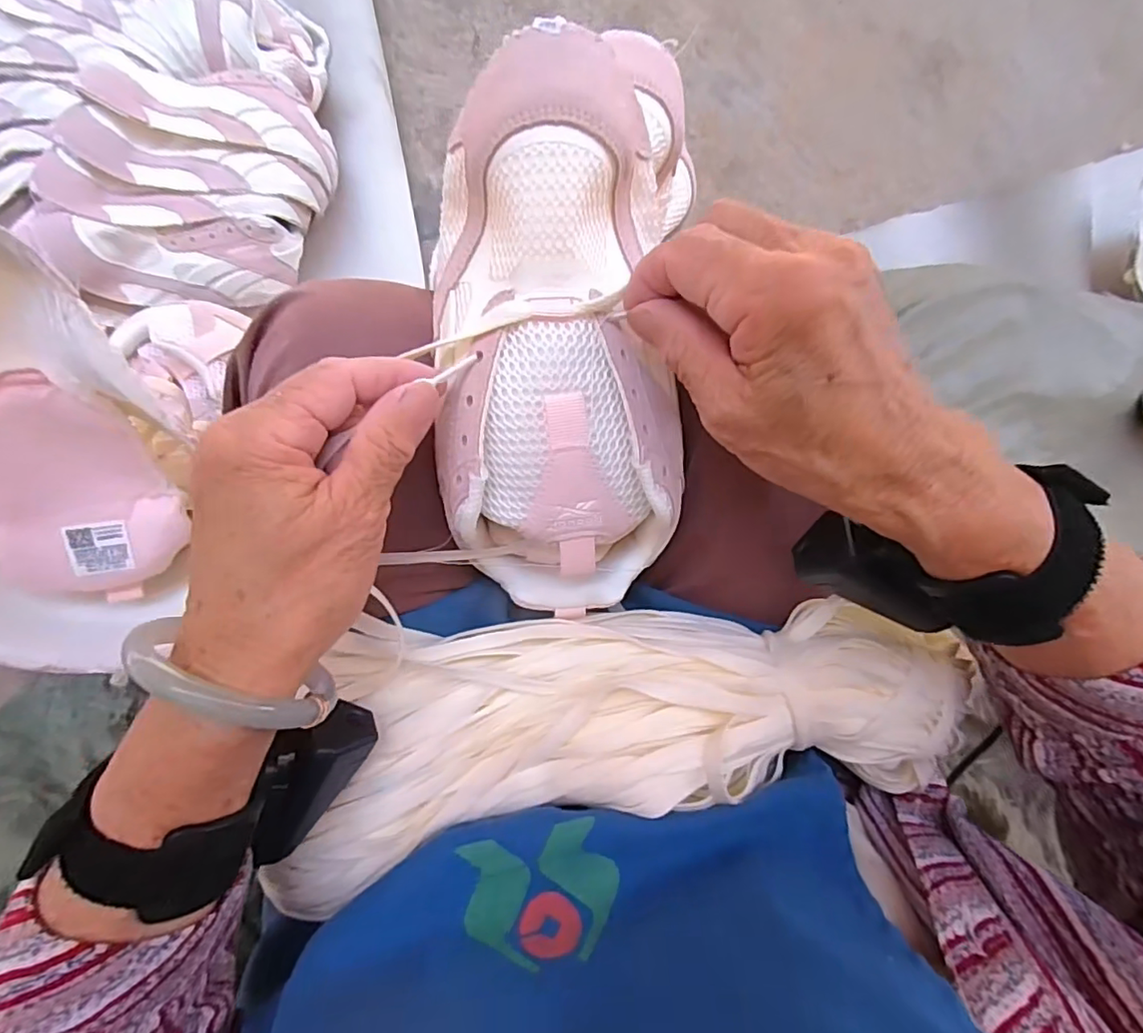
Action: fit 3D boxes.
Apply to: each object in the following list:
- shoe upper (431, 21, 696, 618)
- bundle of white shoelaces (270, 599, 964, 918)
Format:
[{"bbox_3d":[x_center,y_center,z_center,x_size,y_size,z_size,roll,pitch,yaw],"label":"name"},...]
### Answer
[{"bbox_3d":[-0.002,-0.064,0.240,0.103,0.062,0.225,-1,107,-6],"label":"shoe upper"},{"bbox_3d":[0.010,0.101,0.266,0.328,0.051,0.115,-8,96,-6],"label":"bundle of white shoelaces"}]

